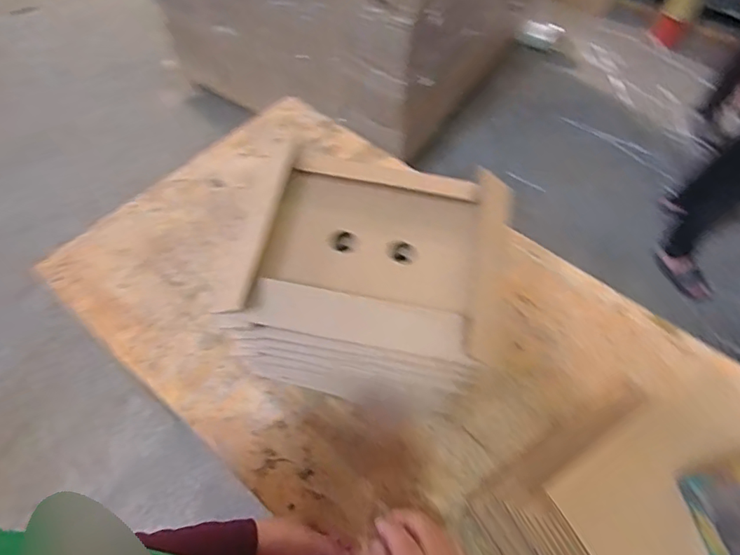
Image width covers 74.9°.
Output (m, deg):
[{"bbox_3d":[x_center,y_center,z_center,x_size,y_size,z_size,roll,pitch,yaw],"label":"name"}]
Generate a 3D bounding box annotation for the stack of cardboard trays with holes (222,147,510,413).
[{"bbox_3d":[-0.002,0.028,0.637,0.274,0.243,0.243,12,58,5],"label":"stack of cardboard trays with holes"}]

